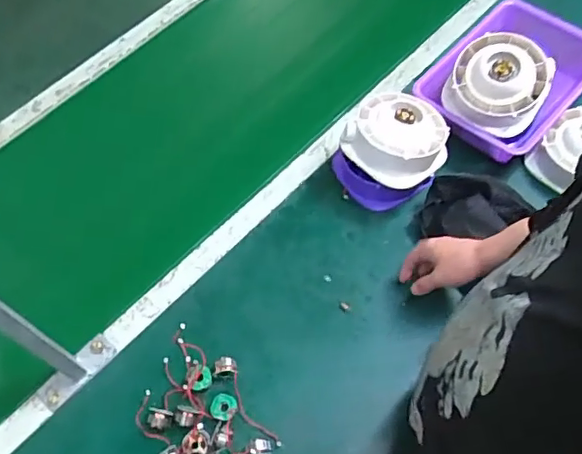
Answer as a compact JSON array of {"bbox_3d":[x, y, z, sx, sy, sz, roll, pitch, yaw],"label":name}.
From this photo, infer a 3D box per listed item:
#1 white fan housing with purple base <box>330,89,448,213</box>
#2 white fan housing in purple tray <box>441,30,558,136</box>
[{"bbox_3d":[0.148,-0.116,0.831,0.147,0.127,0.141,-2,61,3],"label":"white fan housing with purple base"},{"bbox_3d":[0.298,-0.213,0.815,0.137,0.047,0.137,33,100,20],"label":"white fan housing in purple tray"}]

